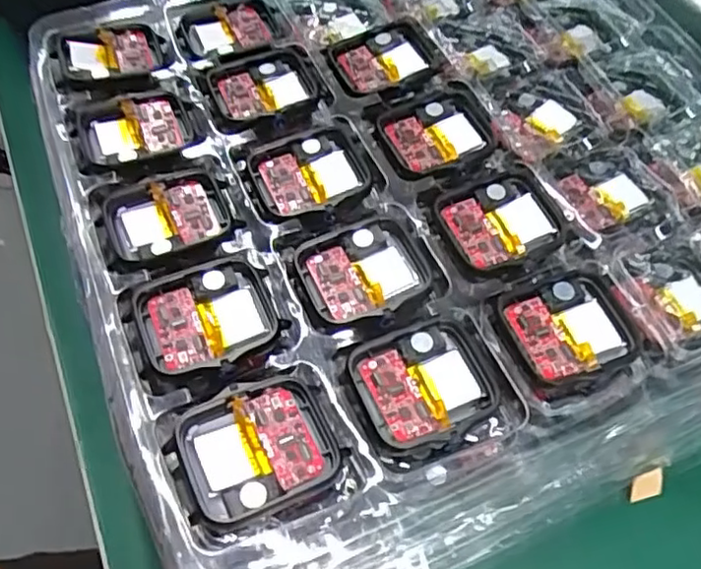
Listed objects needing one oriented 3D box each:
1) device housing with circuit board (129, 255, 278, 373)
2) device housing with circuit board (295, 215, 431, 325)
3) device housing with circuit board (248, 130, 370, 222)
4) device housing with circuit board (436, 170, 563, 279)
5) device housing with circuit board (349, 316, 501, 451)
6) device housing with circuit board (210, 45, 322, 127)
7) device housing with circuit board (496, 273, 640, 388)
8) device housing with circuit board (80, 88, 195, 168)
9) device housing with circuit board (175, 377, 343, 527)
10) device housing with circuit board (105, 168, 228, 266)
[{"bbox_3d":[-0.047,0.011,0.211,0.042,0.009,0.036,-19,60,-17],"label":"device housing with circuit board"},{"bbox_3d":[0.006,-0.005,0.223,0.044,0.006,0.035,-21,61,-17],"label":"device housing with circuit board"},{"bbox_3d":[-0.015,-0.042,0.245,0.042,0.010,0.034,-20,60,-17],"label":"device housing with circuit board"},{"bbox_3d":[0.055,-0.021,0.236,0.037,0.017,0.037,-16,59,-15],"label":"device housing with circuit board"},{"bbox_3d":[0.025,0.031,0.203,0.043,0.007,0.036,-21,61,-17],"label":"device housing with circuit board"},{"bbox_3d":[-0.035,-0.083,0.269,0.042,0.008,0.036,-17,60,-15],"label":"device housing with circuit board"},{"bbox_3d":[0.076,0.016,0.218,0.042,0.010,0.036,-14,59,-14],"label":"device housing with circuit board"},{"bbox_3d":[-0.086,-0.063,0.256,0.040,0.004,0.037,-19,60,-17],"label":"device housing with circuit board"},{"bbox_3d":[-0.027,0.048,0.187,0.043,0.006,0.035,-19,60,-16],"label":"device housing with circuit board"},{"bbox_3d":[-0.066,-0.025,0.234,0.042,0.004,0.033,-21,61,-17],"label":"device housing with circuit board"}]

